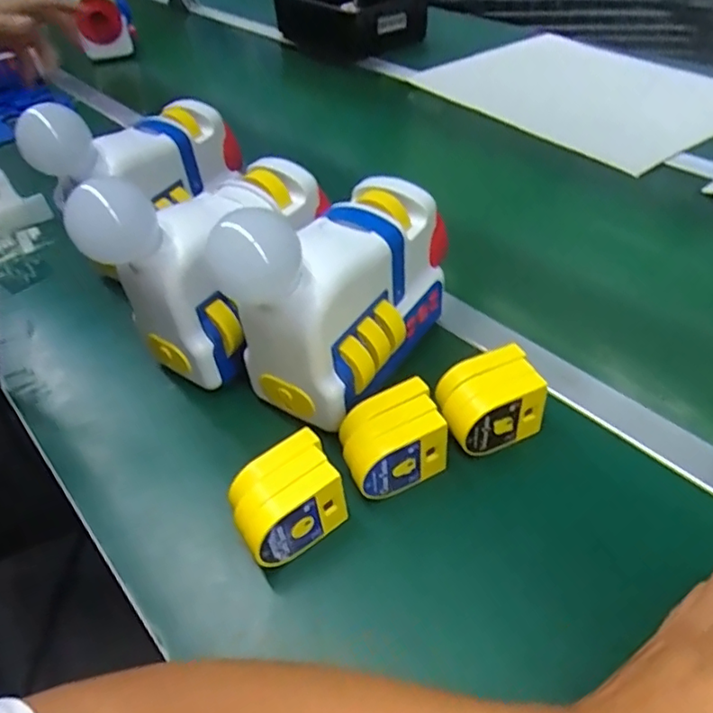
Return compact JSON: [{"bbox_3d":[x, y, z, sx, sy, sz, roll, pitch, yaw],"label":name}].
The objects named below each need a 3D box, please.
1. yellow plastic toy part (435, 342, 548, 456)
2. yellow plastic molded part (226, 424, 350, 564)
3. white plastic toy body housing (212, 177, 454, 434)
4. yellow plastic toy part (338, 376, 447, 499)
[{"bbox_3d":[0.105,0.036,0.459,0.075,0.056,0.055,-20,47,-15],"label":"yellow plastic toy part"},{"bbox_3d":[-0.051,0.103,0.412,0.075,0.055,0.052,-29,50,-23],"label":"yellow plastic molded part"},{"bbox_3d":[-0.004,-0.065,0.476,0.096,0.164,0.203,25,52,27],"label":"white plastic toy body housing"},{"bbox_3d":[0.026,0.065,0.441,0.081,0.052,0.054,-21,47,-17],"label":"yellow plastic toy part"}]

